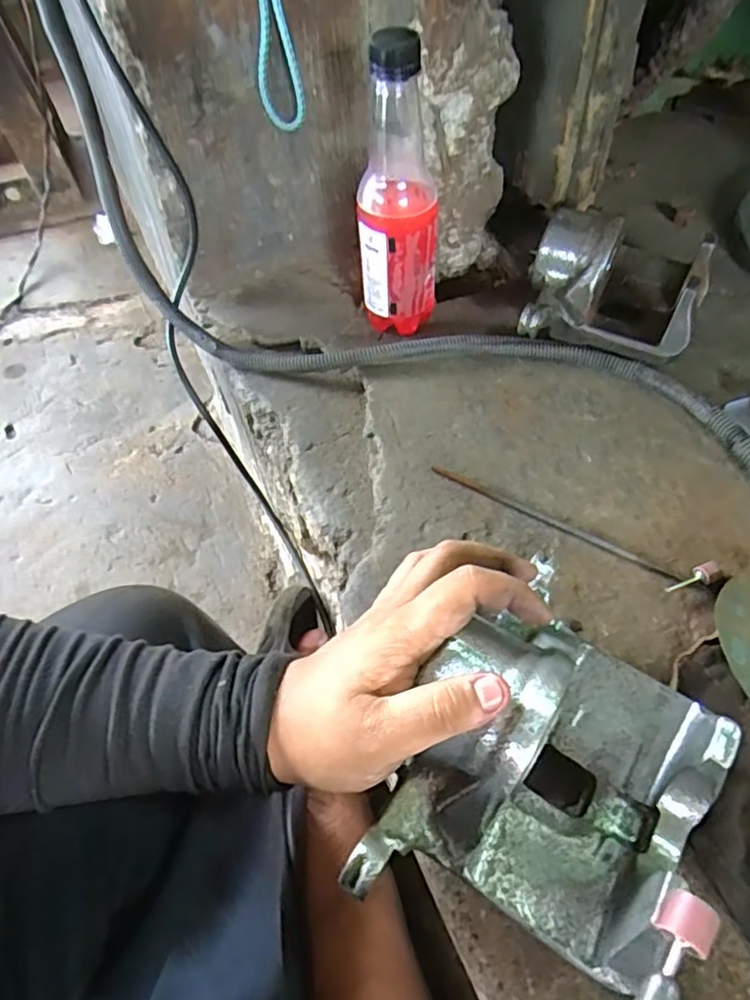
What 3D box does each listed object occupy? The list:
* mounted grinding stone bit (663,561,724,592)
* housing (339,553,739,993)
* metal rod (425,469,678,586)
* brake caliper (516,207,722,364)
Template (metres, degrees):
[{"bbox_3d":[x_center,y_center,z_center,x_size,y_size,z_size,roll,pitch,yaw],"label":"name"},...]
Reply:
[{"bbox_3d":[0.185,0.046,0.358,0.035,0.010,0.011,-17,54,-10],"label":"mounted grinding stone bit"},{"bbox_3d":[0.077,0.118,0.258,0.119,0.072,0.143,26,58,20],"label":"housing"},{"bbox_3d":[0.110,0.013,0.390,0.161,0.005,0.008,27,58,21],"label":"metal rod"},{"bbox_3d":[0.178,-0.151,0.463,0.126,0.080,0.087,12,54,11],"label":"brake caliper"}]

